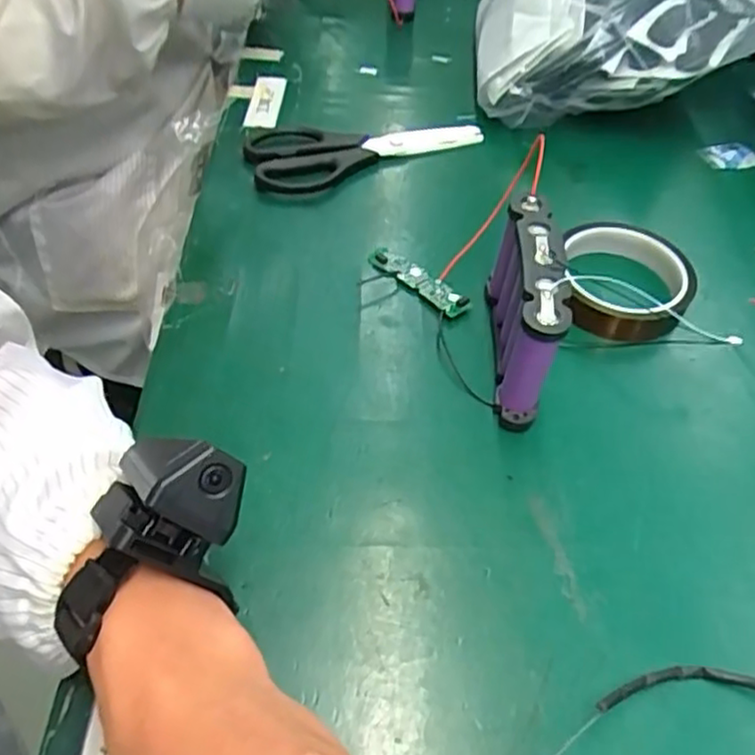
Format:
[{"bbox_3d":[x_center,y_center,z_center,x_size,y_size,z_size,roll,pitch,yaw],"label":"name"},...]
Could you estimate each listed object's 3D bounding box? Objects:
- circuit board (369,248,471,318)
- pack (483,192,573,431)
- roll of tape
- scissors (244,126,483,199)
[{"bbox_3d":[0.026,-0.065,0.451,0.081,0.010,0.018,37,57,24],"label":"circuit board"},{"bbox_3d":[0.085,-0.035,0.387,0.029,0.082,0.108,4,50,0],"label":"pack"},{"bbox_3d":[0.165,-0.064,0.453,0.080,0.034,0.092,11,51,5],"label":"roll of tape"},{"bbox_3d":[-0.011,-0.190,0.554,0.194,0.020,0.091,-18,54,-18],"label":"scissors"}]

